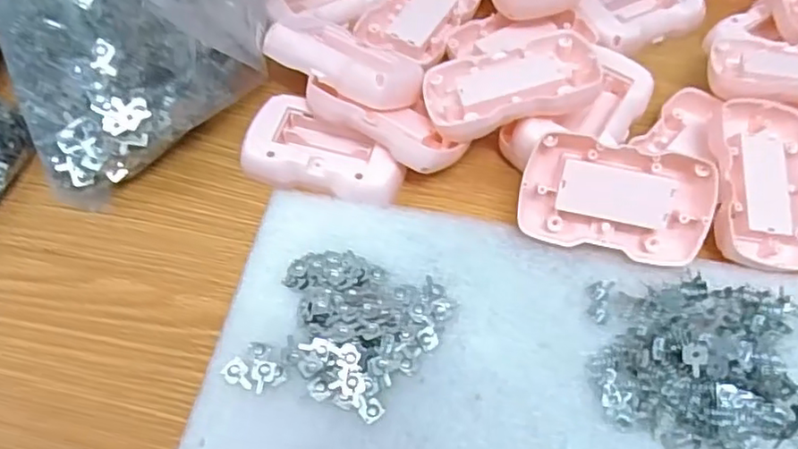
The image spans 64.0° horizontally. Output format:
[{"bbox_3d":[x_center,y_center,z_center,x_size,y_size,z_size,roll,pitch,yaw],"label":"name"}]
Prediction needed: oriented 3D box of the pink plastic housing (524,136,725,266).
[{"bbox_3d":[0.106,-0.013,0.313,0.088,0.013,0.052,12,106,6],"label":"pink plastic housing"}]

